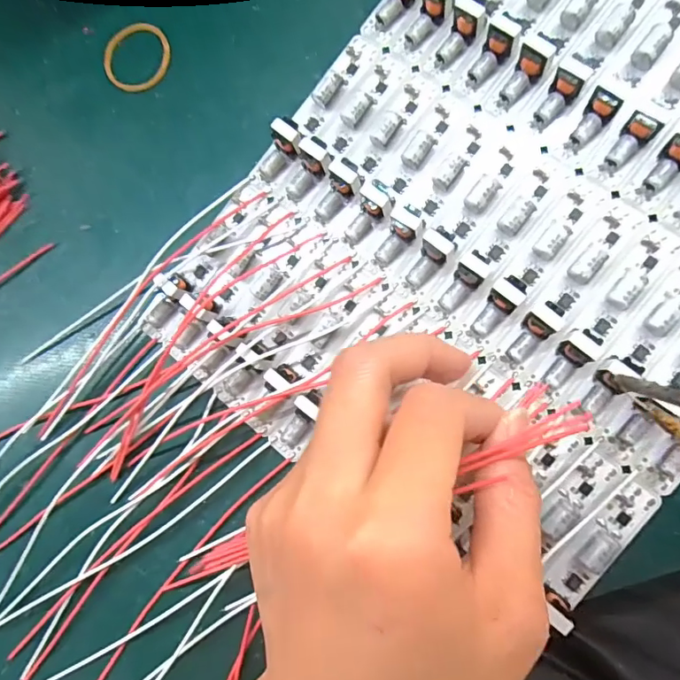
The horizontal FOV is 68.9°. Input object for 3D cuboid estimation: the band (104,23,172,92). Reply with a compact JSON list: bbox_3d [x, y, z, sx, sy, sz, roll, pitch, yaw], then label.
[{"bbox_3d":[-0.089,-0.124,0.216,0.031,0.004,0.033,-1,87,9],"label":"band"}]

